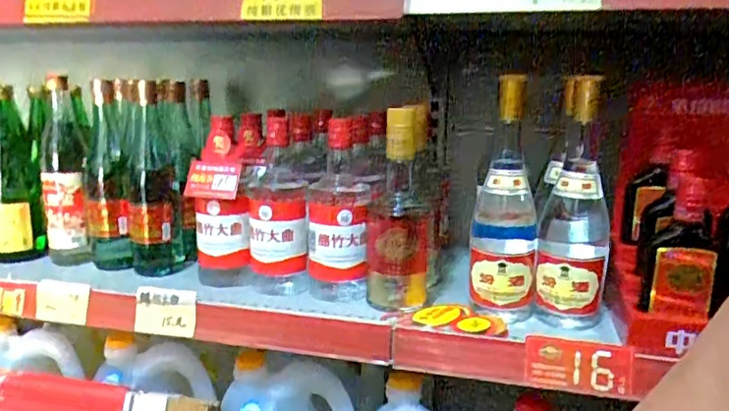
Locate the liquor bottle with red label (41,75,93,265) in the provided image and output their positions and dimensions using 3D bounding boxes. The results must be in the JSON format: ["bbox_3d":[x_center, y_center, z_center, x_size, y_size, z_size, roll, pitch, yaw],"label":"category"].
[{"bbox_3d":[-0.420,-0.043,0.769,0.063,0.249,0.061,-6,15,-26],"label":"liquor bottle with red label"}]

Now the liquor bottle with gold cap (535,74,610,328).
[{"bbox_3d":[0.233,0.001,0.601,0.074,0.252,0.070,5,14,17],"label":"liquor bottle with gold cap"}]

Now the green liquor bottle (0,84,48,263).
[{"bbox_3d":[-0.503,-0.036,0.776,0.072,0.231,0.077,-9,16,-35],"label":"green liquor bottle"}]

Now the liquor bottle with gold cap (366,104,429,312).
[{"bbox_3d":[0.041,0.003,0.644,0.073,0.221,0.065,1,13,4],"label":"liquor bottle with gold cap"}]

